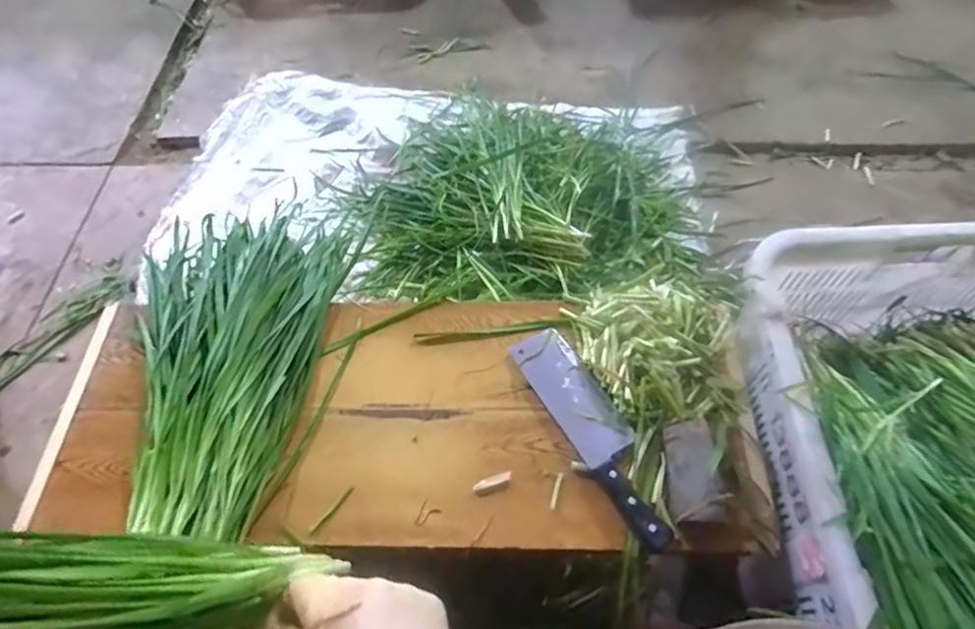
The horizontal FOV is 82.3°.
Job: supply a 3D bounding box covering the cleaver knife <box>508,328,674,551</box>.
[{"bbox_3d":[0.125,0.126,0.634,0.072,0.029,0.270,-27,61,-13],"label":"cleaver knife"}]

